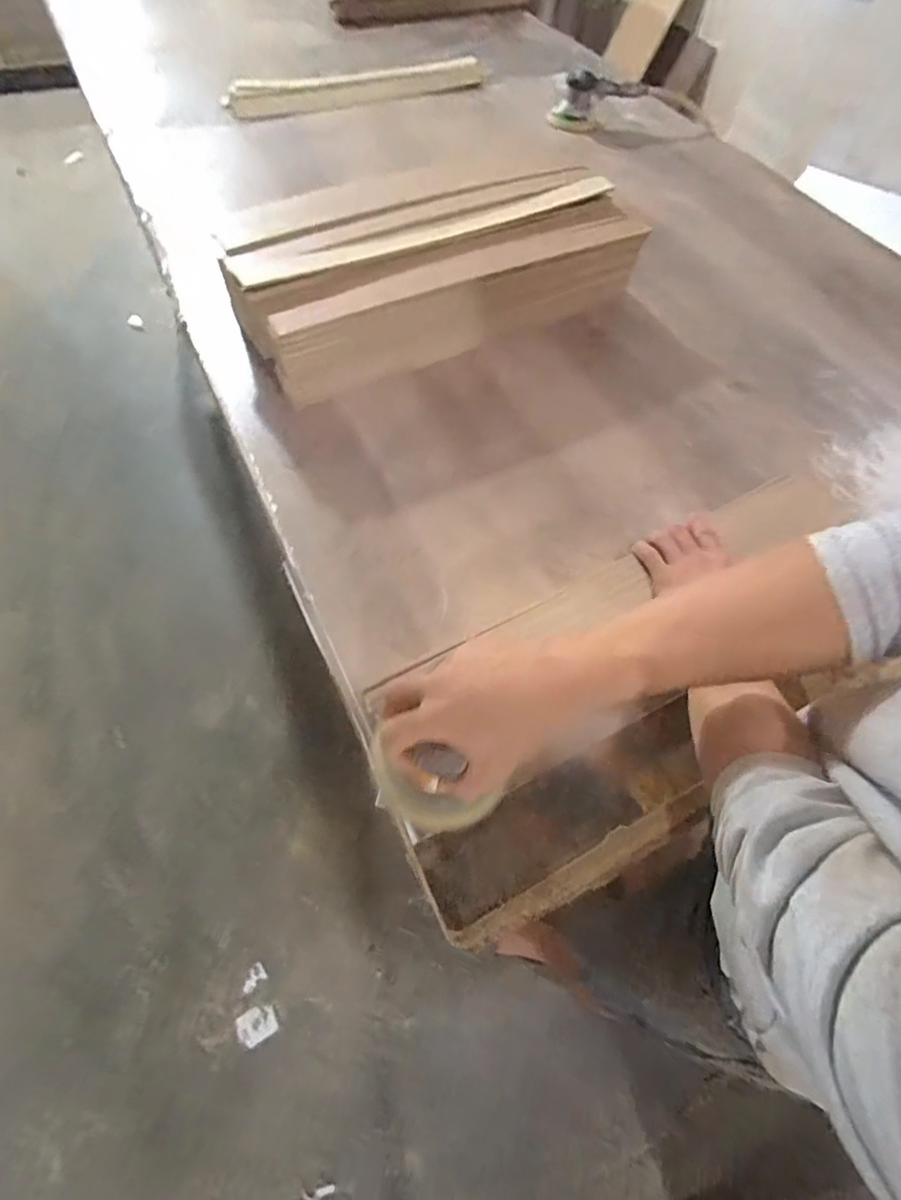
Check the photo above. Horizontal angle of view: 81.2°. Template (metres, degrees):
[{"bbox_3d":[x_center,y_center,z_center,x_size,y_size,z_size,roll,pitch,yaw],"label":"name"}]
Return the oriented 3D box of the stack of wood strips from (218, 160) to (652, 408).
[{"bbox_3d":[-0.003,-0.492,0.773,0.601,0.138,0.230,-22,66,-15],"label":"stack of wood strips"}]

